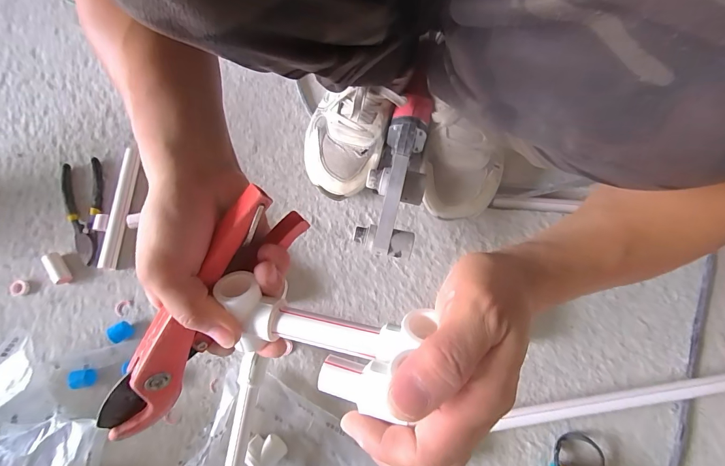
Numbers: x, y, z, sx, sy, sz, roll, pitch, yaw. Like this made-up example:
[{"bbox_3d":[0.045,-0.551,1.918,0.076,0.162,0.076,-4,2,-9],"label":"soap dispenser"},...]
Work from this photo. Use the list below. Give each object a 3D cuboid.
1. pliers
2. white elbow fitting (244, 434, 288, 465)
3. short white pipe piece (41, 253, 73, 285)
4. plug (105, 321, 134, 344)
[{"bbox_3d":[-0.396,-0.034,0.526,0.060,0.011,0.160,-19,77,-5],"label":"pliers"},{"bbox_3d":[-0.117,0.261,0.444,0.045,0.030,0.039,-36,79,-9],"label":"white elbow fitting"},{"bbox_3d":[-0.417,0.048,0.502,0.021,0.016,0.049,-34,78,-8],"label":"short white pipe piece"},{"bbox_3d":[-0.318,0.130,0.483,0.024,0.026,0.020,-34,78,-8],"label":"plug"}]

